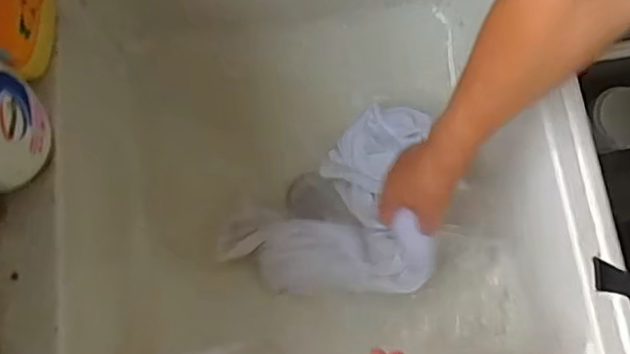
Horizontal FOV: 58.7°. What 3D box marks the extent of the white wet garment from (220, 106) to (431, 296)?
[{"bbox_3d":[0.012,0.025,0.667,0.240,0.058,0.215,0,76,2],"label":"white wet garment"}]

